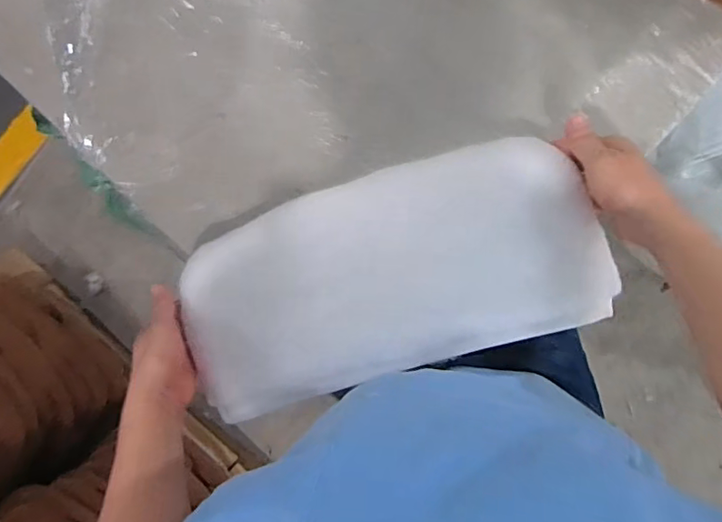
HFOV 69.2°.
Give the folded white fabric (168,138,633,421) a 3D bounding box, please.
[{"bbox_3d":[0.023,0.013,0.567,0.431,0.032,0.213,-17,91,6],"label":"folded white fabric"}]

